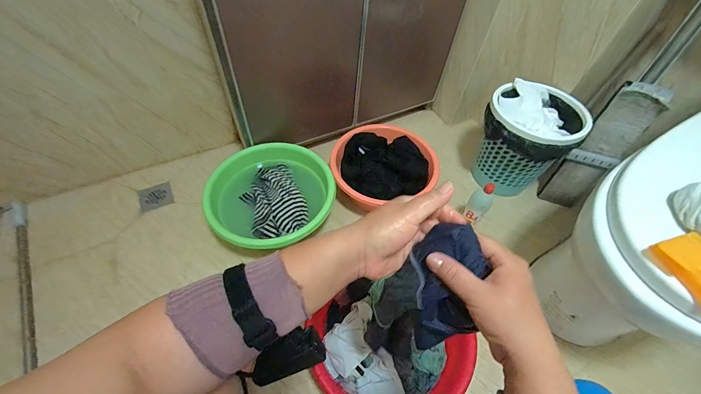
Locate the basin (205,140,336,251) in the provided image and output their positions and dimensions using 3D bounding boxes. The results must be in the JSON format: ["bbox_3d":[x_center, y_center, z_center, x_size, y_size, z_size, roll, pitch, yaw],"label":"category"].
[{"bbox_3d":[-0.231,-0.003,0.917,0.353,0.121,0.330,2,54,-2],"label":"basin"}]

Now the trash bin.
[{"bbox_3d":[0.548,-0.176,0.982,0.250,0.300,0.250,2,54,-2],"label":"trash bin"}]

